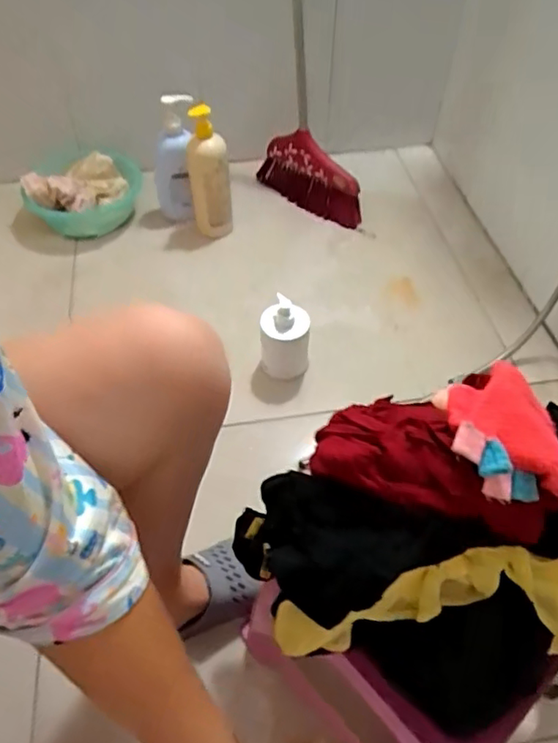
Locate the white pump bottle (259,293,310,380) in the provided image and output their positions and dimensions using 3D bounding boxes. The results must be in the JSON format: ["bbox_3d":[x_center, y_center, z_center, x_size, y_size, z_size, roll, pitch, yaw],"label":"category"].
[{"bbox_3d":[0.008,-0.050,0.992,0.084,0.146,0.074,2,51,2],"label":"white pump bottle"}]

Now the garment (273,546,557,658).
[{"bbox_3d":[0.130,0.182,0.447,0.265,0.069,0.070,-1,51,-1],"label":"garment"}]

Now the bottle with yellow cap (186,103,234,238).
[{"bbox_3d":[-0.147,-0.405,1.196,0.083,0.281,0.064,-5,51,-4],"label":"bottle with yellow cap"}]

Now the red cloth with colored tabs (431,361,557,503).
[{"bbox_3d":[0.171,0.041,0.437,0.095,0.042,0.109,-5,51,-4],"label":"red cloth with colored tabs"}]

